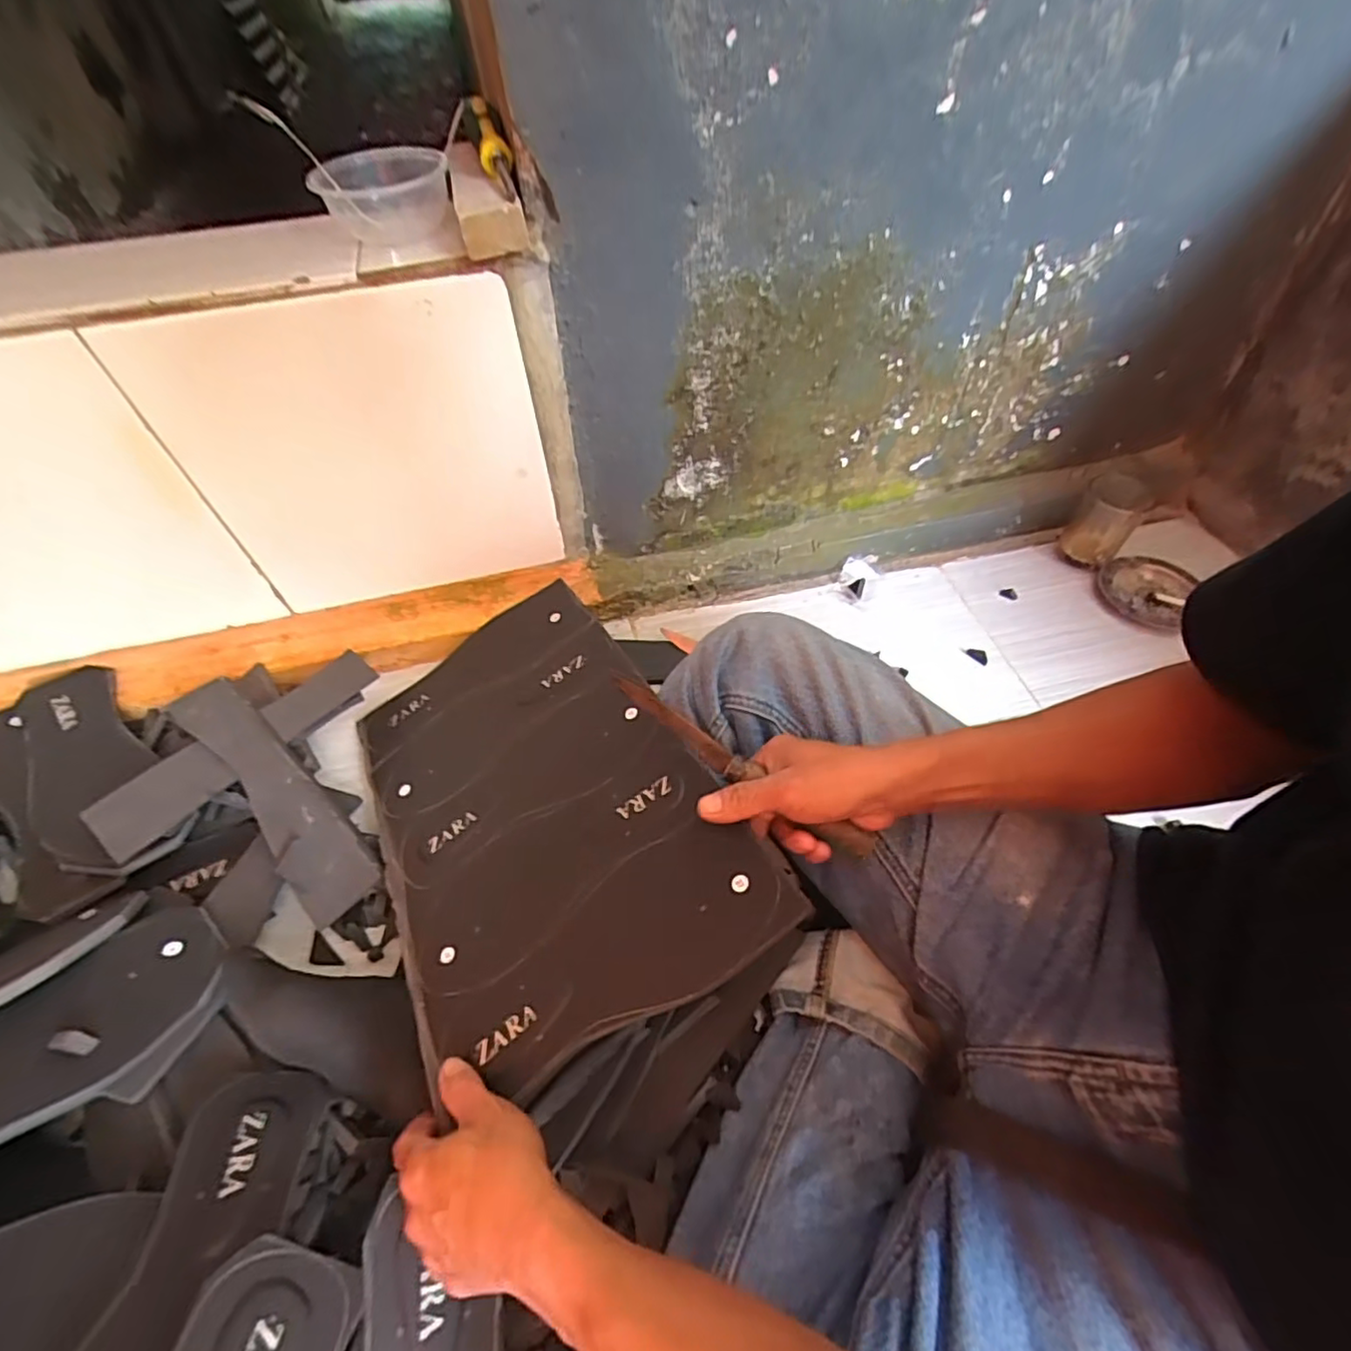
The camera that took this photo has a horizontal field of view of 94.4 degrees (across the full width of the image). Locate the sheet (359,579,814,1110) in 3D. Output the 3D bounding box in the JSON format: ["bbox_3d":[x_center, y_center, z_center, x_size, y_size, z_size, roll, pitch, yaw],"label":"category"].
[{"bbox_3d":[-0.126,0.093,0.514,0.260,0.010,0.429,-37,47,-3],"label":"sheet"}]

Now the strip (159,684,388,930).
[{"bbox_3d":[-0.355,0.100,0.554,0.257,0.014,0.062,44,56,15],"label":"strip"}]

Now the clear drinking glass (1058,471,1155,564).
[{"bbox_3d":[0.517,-0.189,0.753,0.062,0.095,0.071,31,60,24],"label":"clear drinking glass"}]

